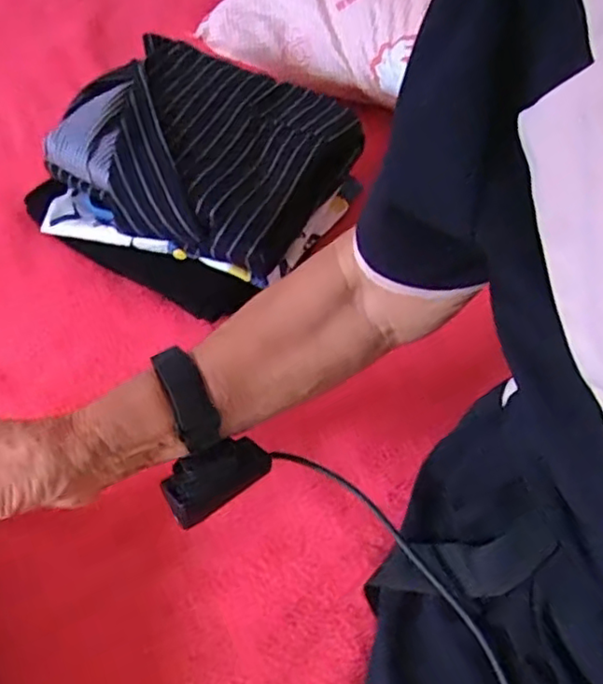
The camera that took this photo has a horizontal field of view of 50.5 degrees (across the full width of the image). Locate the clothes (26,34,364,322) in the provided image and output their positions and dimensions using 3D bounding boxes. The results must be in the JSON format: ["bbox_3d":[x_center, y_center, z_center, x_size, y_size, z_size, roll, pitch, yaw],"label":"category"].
[{"bbox_3d":[-0.113,-0.177,0.680,0.278,0.135,0.250,30,58,18],"label":"clothes"}]

